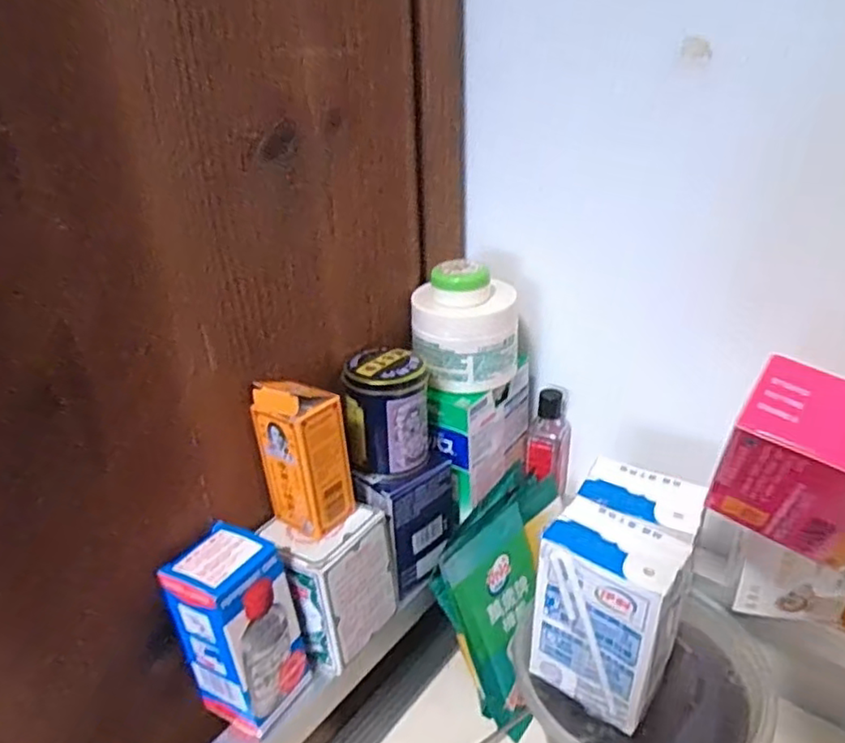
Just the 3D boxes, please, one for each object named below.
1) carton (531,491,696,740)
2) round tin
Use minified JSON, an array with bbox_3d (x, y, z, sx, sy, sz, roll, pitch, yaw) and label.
[{"bbox_3d":[0.100,0.129,0.343,0.069,0.101,0.044,17,33,32],"label":"carton"},{"bbox_3d":[-0.021,0.023,0.392,0.050,0.064,0.050,-1,28,1],"label":"round tin"}]

